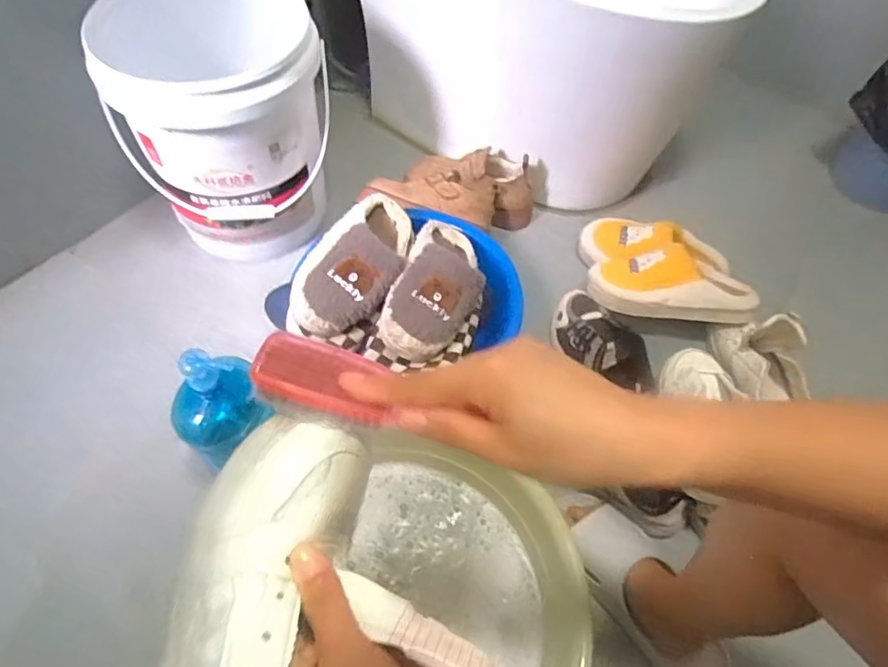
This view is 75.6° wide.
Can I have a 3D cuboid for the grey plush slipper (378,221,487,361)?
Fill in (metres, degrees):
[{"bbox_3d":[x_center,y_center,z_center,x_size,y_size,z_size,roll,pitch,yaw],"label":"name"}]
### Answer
[{"bbox_3d":[-0.005,-0.072,0.786,0.113,0.066,0.238,16,57,8],"label":"grey plush slipper"}]

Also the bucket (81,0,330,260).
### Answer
[{"bbox_3d":[-0.327,-0.318,0.892,0.291,0.329,0.265,0,58,-4],"label":"bucket"}]

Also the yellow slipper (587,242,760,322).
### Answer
[{"bbox_3d":[0.353,-0.079,0.888,0.236,0.059,0.108,8,56,2],"label":"yellow slipper"}]

